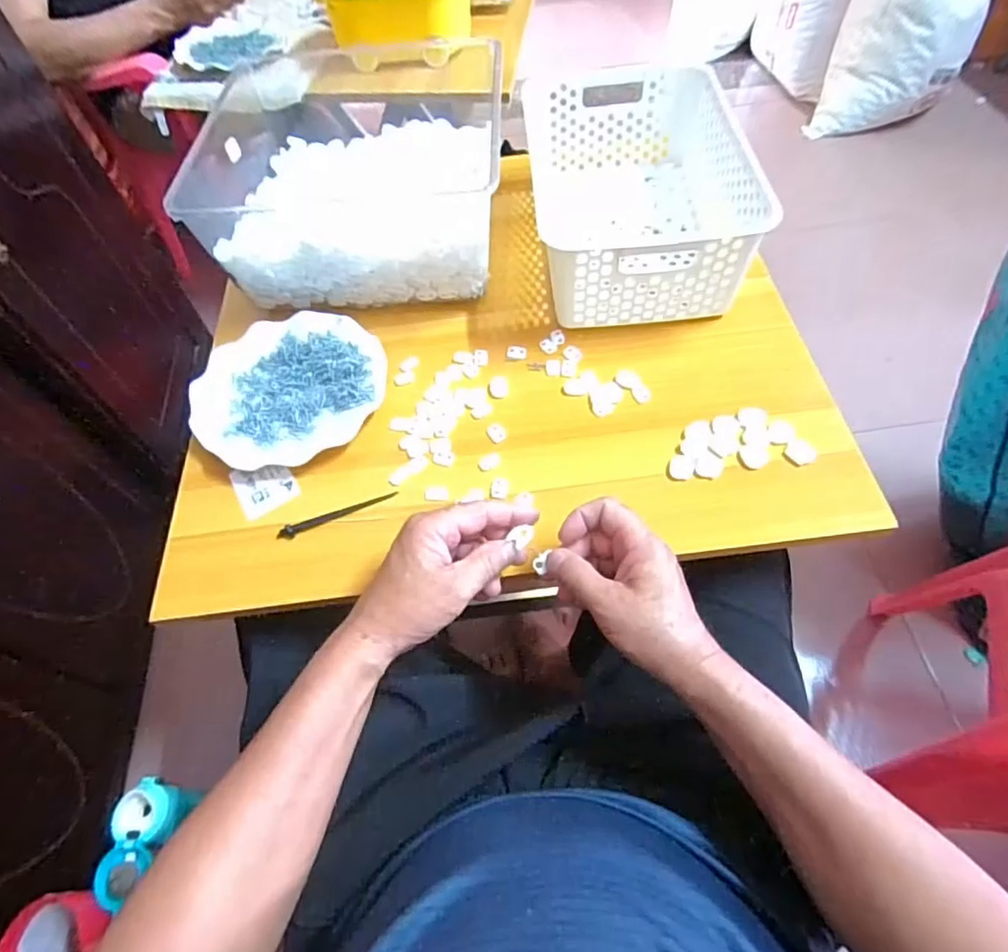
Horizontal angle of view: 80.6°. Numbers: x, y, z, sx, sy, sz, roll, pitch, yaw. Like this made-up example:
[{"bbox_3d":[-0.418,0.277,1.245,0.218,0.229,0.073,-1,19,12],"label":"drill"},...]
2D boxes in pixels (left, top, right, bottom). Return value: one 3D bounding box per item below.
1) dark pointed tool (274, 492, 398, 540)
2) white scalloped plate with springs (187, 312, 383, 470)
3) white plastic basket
[{"bbox_3d":[-0.142,0.033,0.509,0.103,0.007,0.009,-20,58,-8],"label":"dark pointed tool"},{"bbox_3d":[-0.207,-0.087,0.581,0.180,0.023,0.169,-2,57,3],"label":"white scalloped plate with springs"},{"bbox_3d":[0.140,-0.302,0.634,0.218,0.111,0.311,-4,57,2],"label":"white plastic basket"}]

